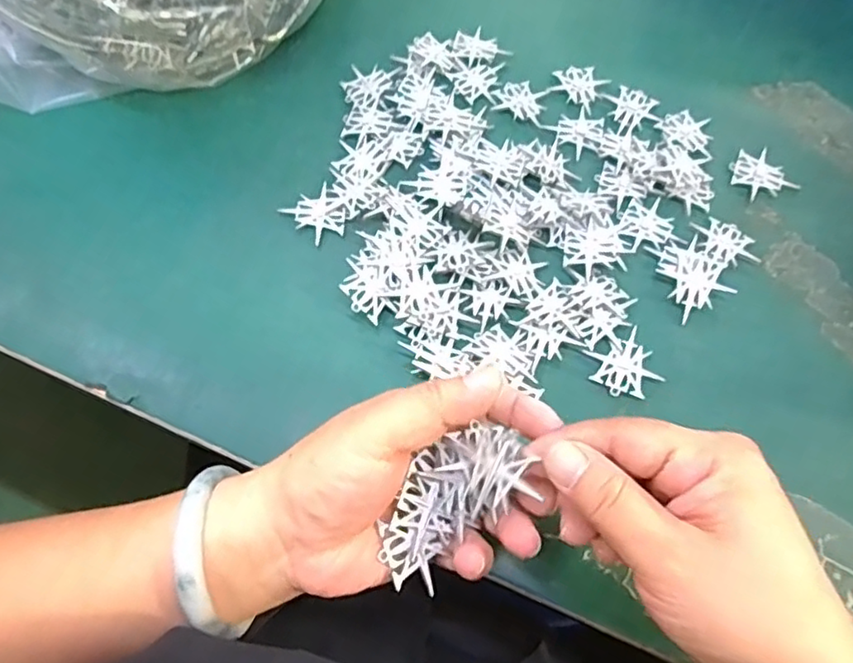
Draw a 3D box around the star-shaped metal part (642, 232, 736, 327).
[{"bbox_3d":[0.149,-0.032,0.344,0.034,0.008,0.045,-14,68,-7],"label":"star-shaped metal part"}]

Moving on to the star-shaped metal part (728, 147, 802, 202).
[{"bbox_3d":[0.203,-0.097,0.377,0.032,0.004,0.035,-24,70,-11],"label":"star-shaped metal part"}]

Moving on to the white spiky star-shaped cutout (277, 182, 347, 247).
[{"bbox_3d":[-0.063,-0.068,0.359,0.029,0.004,0.033,-36,73,-15],"label":"white spiky star-shaped cutout"}]

